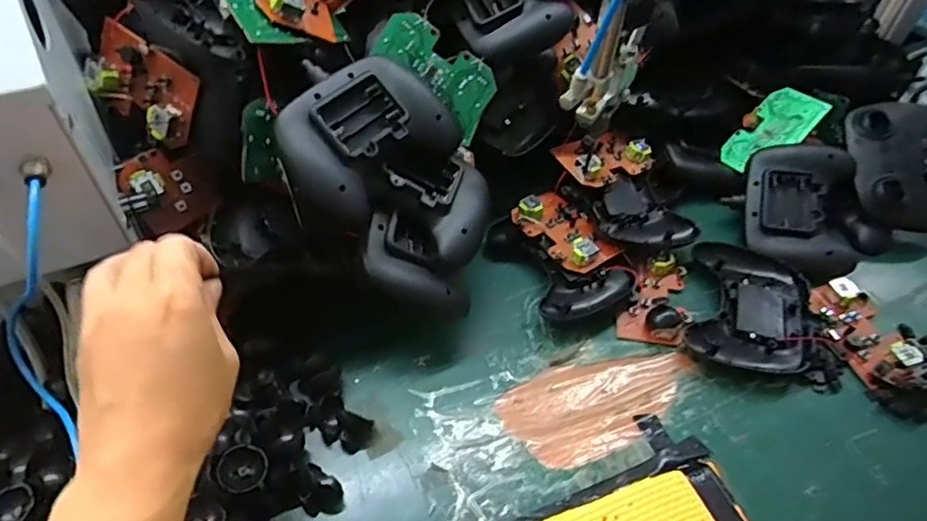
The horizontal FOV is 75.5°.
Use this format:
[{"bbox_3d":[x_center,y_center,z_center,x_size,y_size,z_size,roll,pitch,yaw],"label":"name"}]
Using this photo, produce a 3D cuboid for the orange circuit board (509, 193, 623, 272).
[{"bbox_3d":[0.084,-0.025,0.510,0.047,0.020,0.087,-26,55,-23],"label":"orange circuit board"}]

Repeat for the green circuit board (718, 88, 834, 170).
[{"bbox_3d":[0.293,-0.122,0.571,0.087,0.007,0.062,-53,45,7],"label":"green circuit board"}]

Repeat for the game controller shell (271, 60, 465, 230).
[{"bbox_3d":[-0.067,-0.083,0.414,0.120,0.038,0.088,-38,97,-19],"label":"game controller shell"}]

